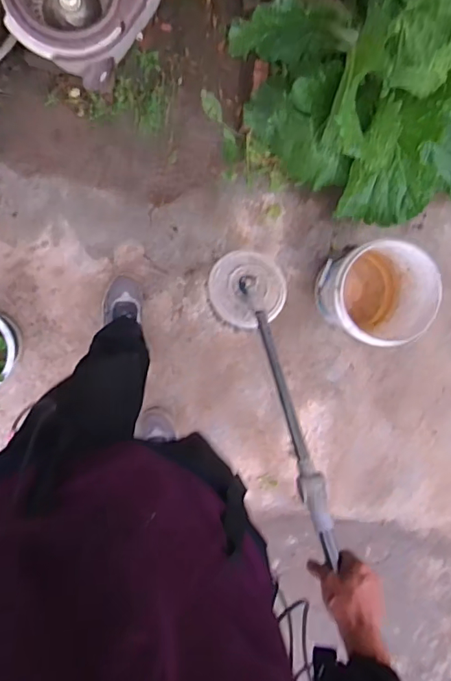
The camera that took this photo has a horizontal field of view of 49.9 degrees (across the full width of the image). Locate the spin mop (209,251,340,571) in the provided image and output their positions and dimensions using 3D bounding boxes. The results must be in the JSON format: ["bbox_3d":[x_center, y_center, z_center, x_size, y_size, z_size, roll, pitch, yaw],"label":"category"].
[{"bbox_3d":[0.084,0.069,0.838,0.144,0.075,0.567,-14,57,1],"label":"spin mop"}]

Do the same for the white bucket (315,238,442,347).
[{"bbox_3d":[0.401,-0.128,1.330,0.267,0.248,0.247,-1,99,-7],"label":"white bucket"}]

